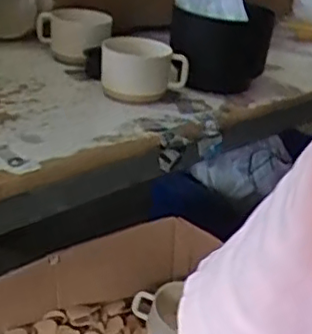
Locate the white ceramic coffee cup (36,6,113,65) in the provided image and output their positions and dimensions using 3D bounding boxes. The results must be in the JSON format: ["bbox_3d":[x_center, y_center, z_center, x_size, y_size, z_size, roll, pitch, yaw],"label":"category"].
[{"bbox_3d":[-0.127,-0.202,0.942,0.113,0.069,0.075,6,27,-3],"label":"white ceramic coffee cup"}]

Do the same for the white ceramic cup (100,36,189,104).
[{"bbox_3d":[-0.017,-0.130,0.836,0.112,0.069,0.089,5,27,-6],"label":"white ceramic cup"}]

